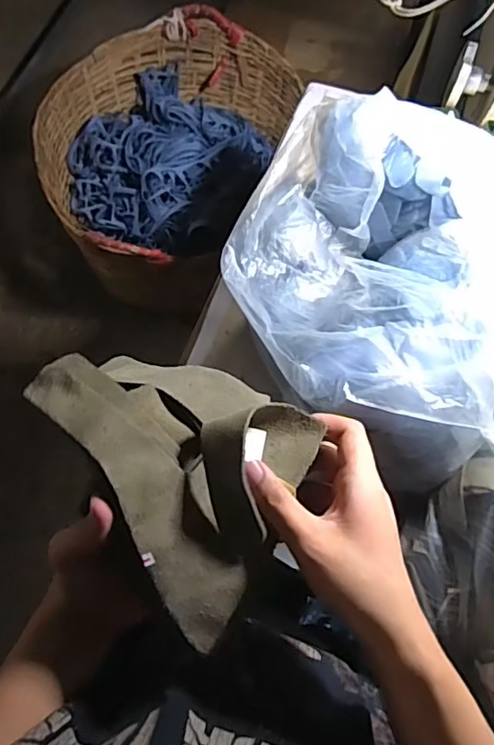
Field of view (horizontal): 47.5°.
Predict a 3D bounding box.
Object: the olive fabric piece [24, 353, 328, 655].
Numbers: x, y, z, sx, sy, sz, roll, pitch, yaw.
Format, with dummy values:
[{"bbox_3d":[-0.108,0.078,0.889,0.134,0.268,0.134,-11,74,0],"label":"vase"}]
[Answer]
[{"bbox_3d":[-0.058,0.054,0.359,0.175,0.059,0.147,30,71,10],"label":"olive fabric piece"}]

